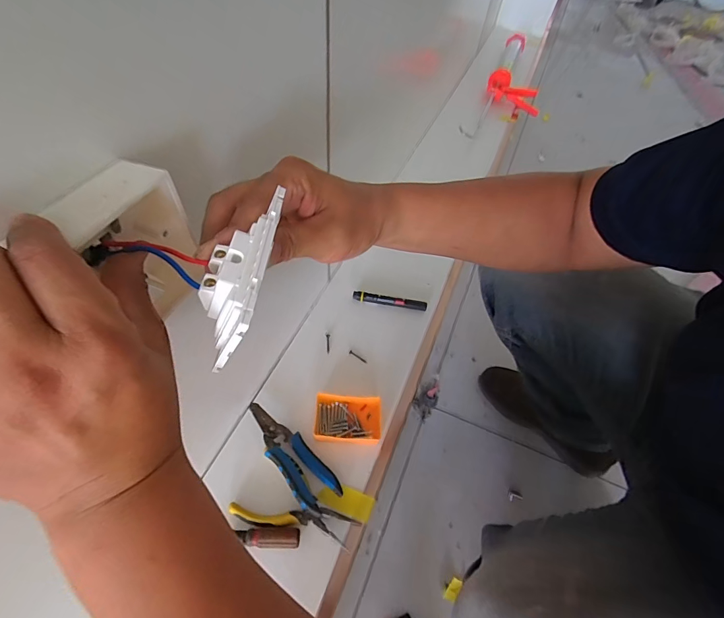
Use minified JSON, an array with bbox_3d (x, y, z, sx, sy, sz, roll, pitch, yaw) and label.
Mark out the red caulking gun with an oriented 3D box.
[{"bbox_3d":[0.418,-0.602,1.047,0.159,0.087,0.394,22,69,11],"label":"red caulking gun"}]

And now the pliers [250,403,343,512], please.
[{"bbox_3d":[-0.097,0.185,0.506,0.054,0.022,0.163,-33,63,-26],"label":"pliers"}]

